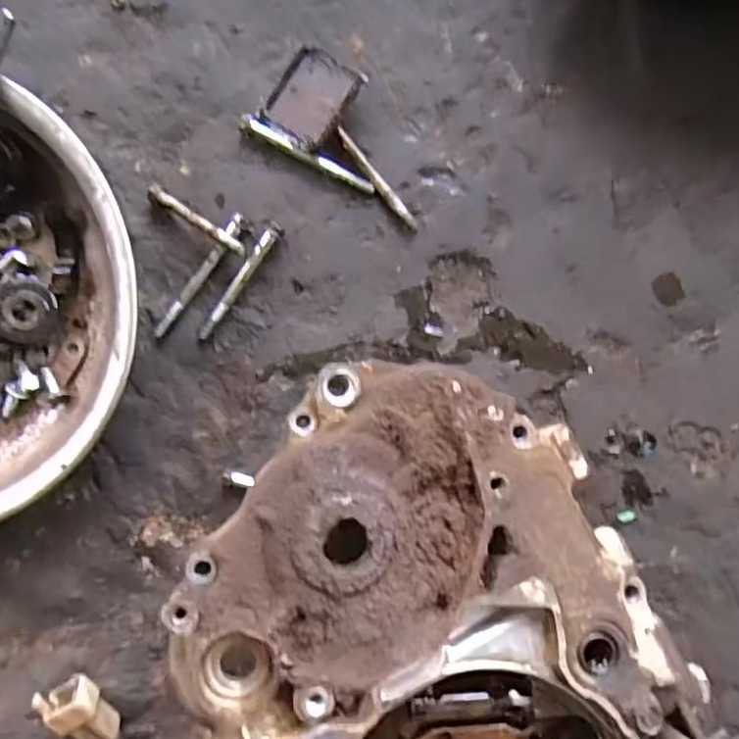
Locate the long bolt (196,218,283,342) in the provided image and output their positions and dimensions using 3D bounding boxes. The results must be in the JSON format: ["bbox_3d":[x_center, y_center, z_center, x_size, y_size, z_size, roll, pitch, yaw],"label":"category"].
[{"bbox_3d":[-0.062,-0.041,0.315,0.007,0.009,0.065,35,92,0],"label":"long bolt"}]

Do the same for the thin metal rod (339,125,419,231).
[{"bbox_3d":[0.003,-0.089,0.312,0.005,0.004,0.058,-38,91,2],"label":"thin metal rod"}]

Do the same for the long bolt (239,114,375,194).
[{"bbox_3d":[-0.029,-0.101,0.312,0.069,0.006,0.008,29,92,0],"label":"long bolt"}]

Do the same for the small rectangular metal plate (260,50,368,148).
[{"bbox_3d":[-0.028,-0.128,0.312,0.034,0.006,0.043,32,92,0],"label":"small rectangular metal plate"}]

